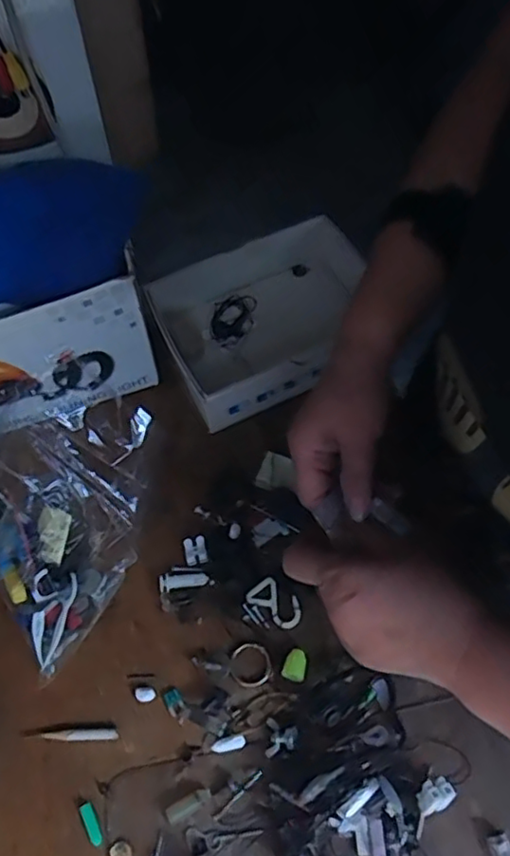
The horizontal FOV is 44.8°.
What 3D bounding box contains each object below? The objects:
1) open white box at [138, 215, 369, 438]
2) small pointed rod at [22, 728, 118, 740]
[{"bbox_3d":[0.015,-0.103,0.589,0.205,0.057,0.150,-22,61,-13],"label":"open white box"},{"bbox_3d":[-0.131,0.217,0.438,0.066,0.006,0.008,-1,59,0],"label":"small pointed rod"}]

